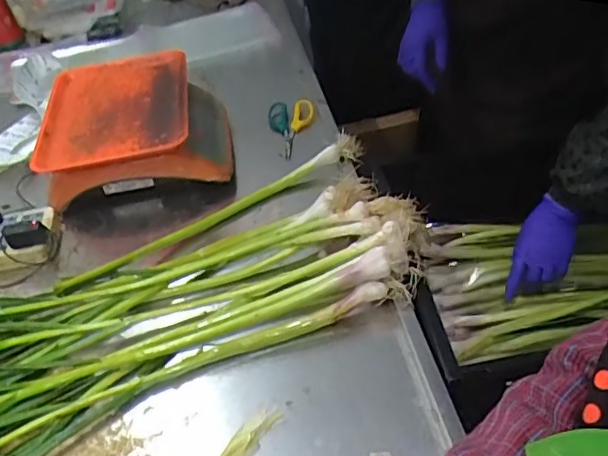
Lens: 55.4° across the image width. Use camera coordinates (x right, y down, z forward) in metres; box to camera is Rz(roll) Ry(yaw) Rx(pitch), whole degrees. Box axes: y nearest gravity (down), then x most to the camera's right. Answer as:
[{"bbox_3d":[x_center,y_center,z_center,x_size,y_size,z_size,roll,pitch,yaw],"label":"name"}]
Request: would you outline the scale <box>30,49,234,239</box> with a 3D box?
[{"bbox_3d":[-0.271,-0.140,0.967,0.279,0.159,0.299,-9,44,-2],"label":"scale"}]

